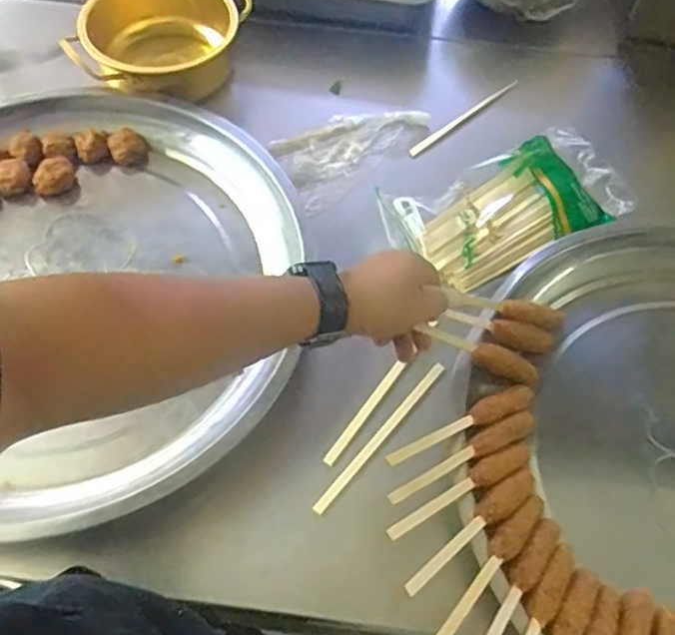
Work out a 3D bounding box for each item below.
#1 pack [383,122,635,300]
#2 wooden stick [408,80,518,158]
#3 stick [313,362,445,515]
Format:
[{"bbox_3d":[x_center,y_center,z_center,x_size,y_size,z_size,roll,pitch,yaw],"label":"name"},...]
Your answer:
[{"bbox_3d":[0.178,-0.119,0.708,0.258,0.039,0.134,-24,64,-15],"label":"pack"},{"bbox_3d":[0.155,-0.242,0.795,0.191,0.008,0.012,-38,68,-21],"label":"wooden stick"},{"bbox_3d":[0.040,0.104,0.593,0.009,0.006,0.178,37,65,17],"label":"stick"}]

